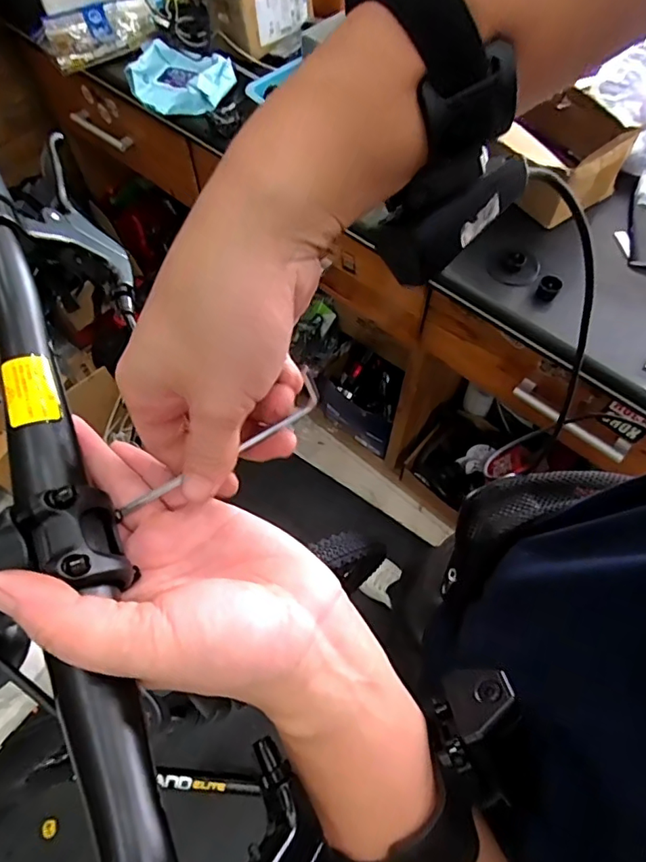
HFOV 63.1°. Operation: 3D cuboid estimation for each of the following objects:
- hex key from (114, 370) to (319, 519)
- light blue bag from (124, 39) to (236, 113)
[{"bbox_3d":[-0.046,0.010,0.237,0.107,0.019,0.008,-35,66,-3],"label":"hex key"},{"bbox_3d":[-0.252,-0.628,0.937,0.165,0.044,0.135,21,64,11],"label":"light blue bag"}]

